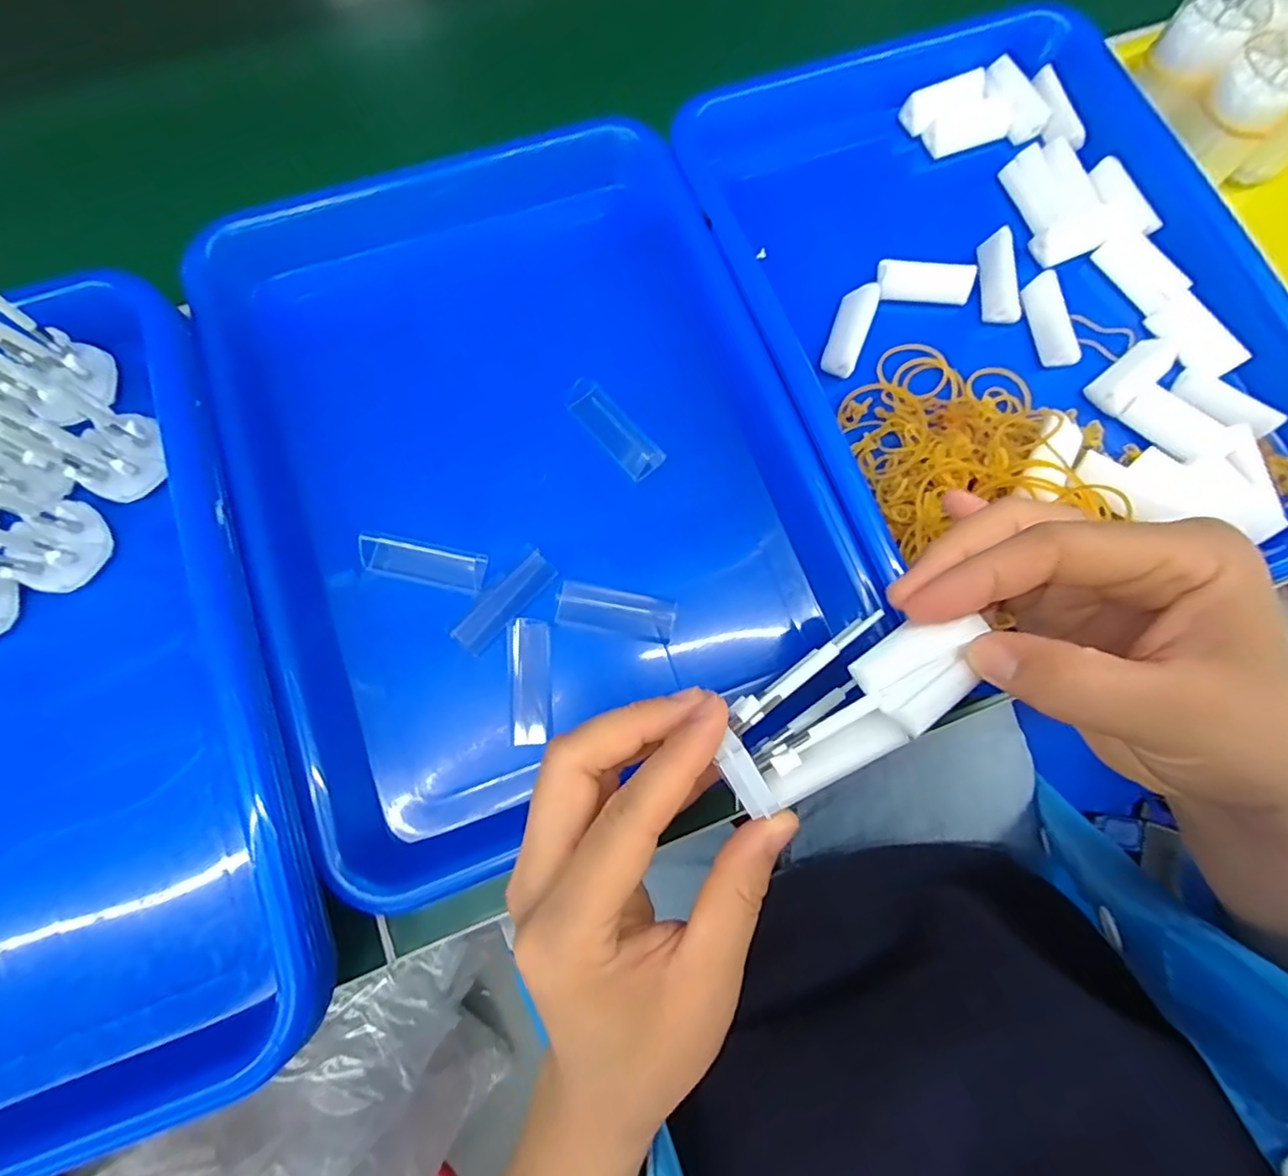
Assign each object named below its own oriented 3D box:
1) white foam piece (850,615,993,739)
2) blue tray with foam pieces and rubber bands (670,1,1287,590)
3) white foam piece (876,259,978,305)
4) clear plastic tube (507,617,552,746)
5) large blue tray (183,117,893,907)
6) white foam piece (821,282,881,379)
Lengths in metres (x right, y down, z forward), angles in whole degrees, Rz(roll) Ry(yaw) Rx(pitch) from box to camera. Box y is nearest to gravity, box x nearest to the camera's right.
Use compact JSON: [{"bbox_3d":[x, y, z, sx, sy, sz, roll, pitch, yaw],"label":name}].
[{"bbox_3d":[0.089,0.022,0.188,0.043,0.009,0.026,-36,79,-10],"label":"white foam piece"},{"bbox_3d":[0.177,-0.145,0.311,0.247,0.045,0.345,-20,77,-6],"label":"blue tray with foam pieces and rubber bands"},{"bbox_3d":[0.143,-0.156,0.311,0.047,0.017,0.015,2,76,-1],"label":"white foam piece"},{"bbox_3d":[-0.050,0.041,0.268,0.018,0.007,0.054,-4,76,-2],"label":"clear plastic tube"},{"bbox_3d":[-0.058,-0.062,0.291,0.243,0.042,0.322,-20,77,-6],"label":"large blue tray"},{"bbox_3d":[0.103,-0.128,0.301,0.017,0.013,0.046,20,76,4],"label":"white foam piece"}]

